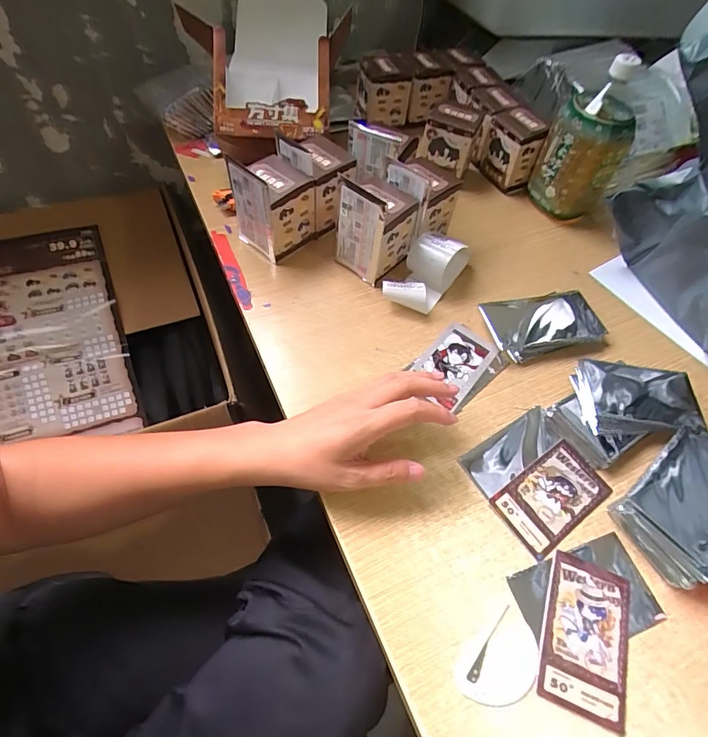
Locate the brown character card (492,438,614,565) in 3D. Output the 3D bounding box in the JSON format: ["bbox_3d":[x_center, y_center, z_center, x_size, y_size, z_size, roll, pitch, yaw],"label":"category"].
[{"bbox_3d":[0.188,0.121,0.413,0.111,0.004,0.064,-29,66,-21],"label":"brown character card"}]

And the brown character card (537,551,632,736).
[{"bbox_3d":[0.189,0.215,0.350,0.065,0.004,0.111,21,56,9],"label":"brown character card"}]

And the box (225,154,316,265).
[{"bbox_3d":[-0.099,-0.201,0.540,0.073,0.113,0.077,-36,66,-26],"label":"box"}]

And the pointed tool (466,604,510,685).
[{"bbox_3d":[0.108,0.217,0.342,0.008,0.004,0.064,36,61,21],"label":"pointed tool"}]

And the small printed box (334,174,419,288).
[{"bbox_3d":[0.025,-0.175,0.529,0.073,0.114,0.078,-37,66,-26],"label":"small printed box"}]

